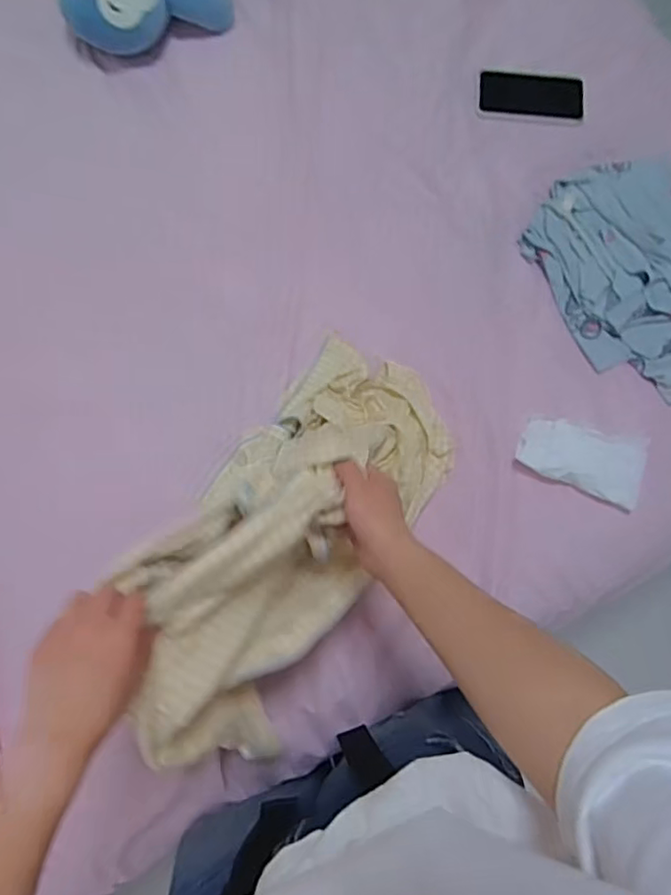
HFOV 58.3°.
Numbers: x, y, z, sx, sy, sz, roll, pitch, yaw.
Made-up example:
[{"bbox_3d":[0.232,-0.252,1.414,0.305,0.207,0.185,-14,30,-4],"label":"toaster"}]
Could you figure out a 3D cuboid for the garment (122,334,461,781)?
[{"bbox_3d":[-0.034,0.077,0.636,0.217,0.225,0.486,29,49,7],"label":"garment"}]

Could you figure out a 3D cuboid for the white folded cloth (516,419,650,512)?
[{"bbox_3d":[0.303,0.013,0.739,0.150,0.015,0.084,18,79,5],"label":"white folded cloth"}]

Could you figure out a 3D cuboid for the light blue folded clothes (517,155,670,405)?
[{"bbox_3d":[0.407,-0.230,0.771,0.245,0.032,0.321,-27,79,-5],"label":"light blue folded clothes"}]

